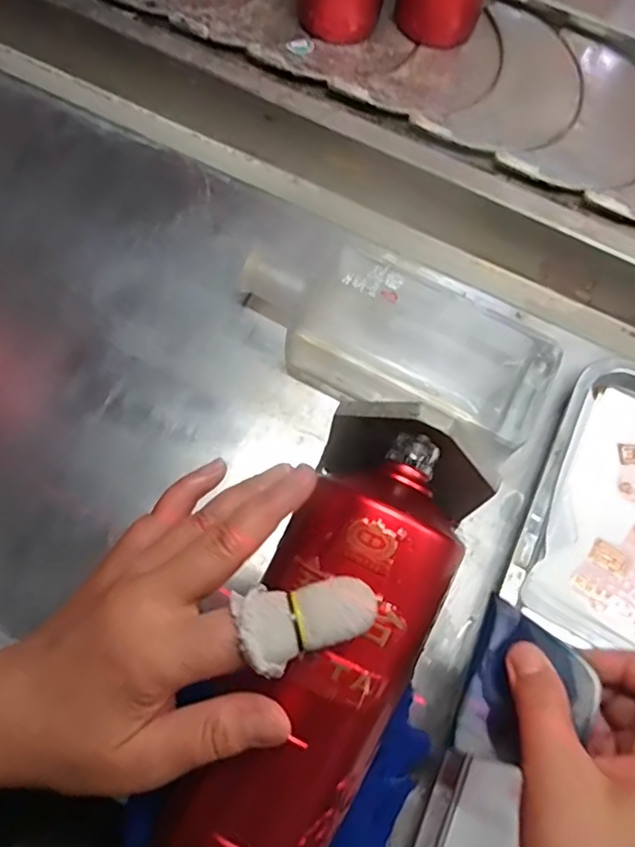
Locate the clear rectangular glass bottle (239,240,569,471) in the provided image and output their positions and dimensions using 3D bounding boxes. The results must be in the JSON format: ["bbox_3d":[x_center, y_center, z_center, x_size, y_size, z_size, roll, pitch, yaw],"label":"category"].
[{"bbox_3d":[0.049,-0.060,0.420,0.227,0.047,0.102,30,73,7],"label":"clear rectangular glass bottle"}]

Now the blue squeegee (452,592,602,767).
[{"bbox_3d":[0.098,0.128,0.278,0.057,0.005,0.072,10,78,42],"label":"blue squeegee"}]

